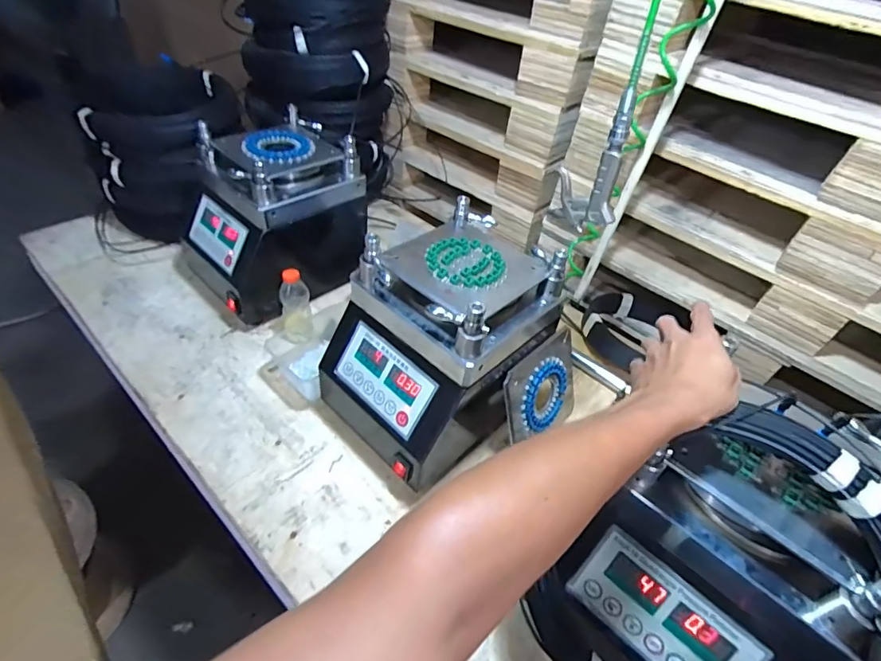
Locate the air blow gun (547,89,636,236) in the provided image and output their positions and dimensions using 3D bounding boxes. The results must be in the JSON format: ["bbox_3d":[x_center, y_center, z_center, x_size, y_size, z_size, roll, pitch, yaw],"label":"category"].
[{"bbox_3d":[0.183,-0.209,0.564,0.023,0.155,0.085,-25,40,-36],"label":"air blow gun"}]

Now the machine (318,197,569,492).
[{"bbox_3d":[-0.002,0.016,0.677,0.215,0.283,0.267,36,50,28],"label":"machine"}]

